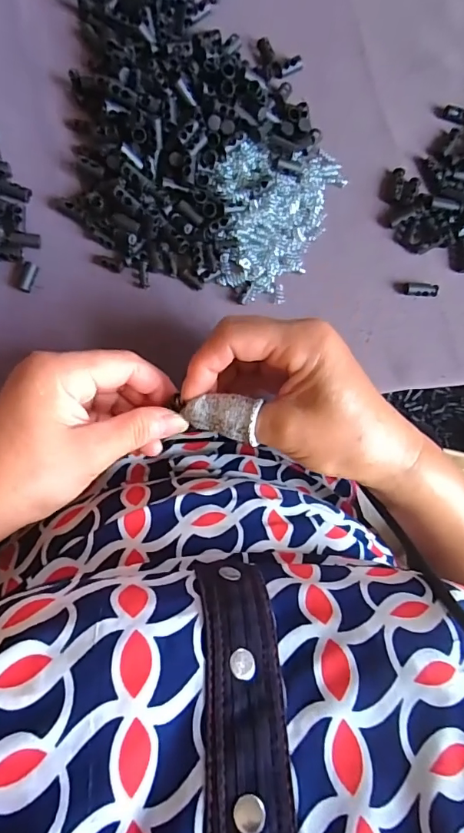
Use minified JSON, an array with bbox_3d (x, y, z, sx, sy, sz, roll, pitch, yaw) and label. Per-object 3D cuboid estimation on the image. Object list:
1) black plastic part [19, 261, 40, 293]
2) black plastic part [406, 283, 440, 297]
[{"bbox_3d":[-0.130,-0.089,0.298,0.008,0.004,0.019,18,85,-7],"label":"black plastic part"},{"bbox_3d":[0.140,-0.092,0.341,0.025,0.009,0.009,0,88,-8],"label":"black plastic part"}]

